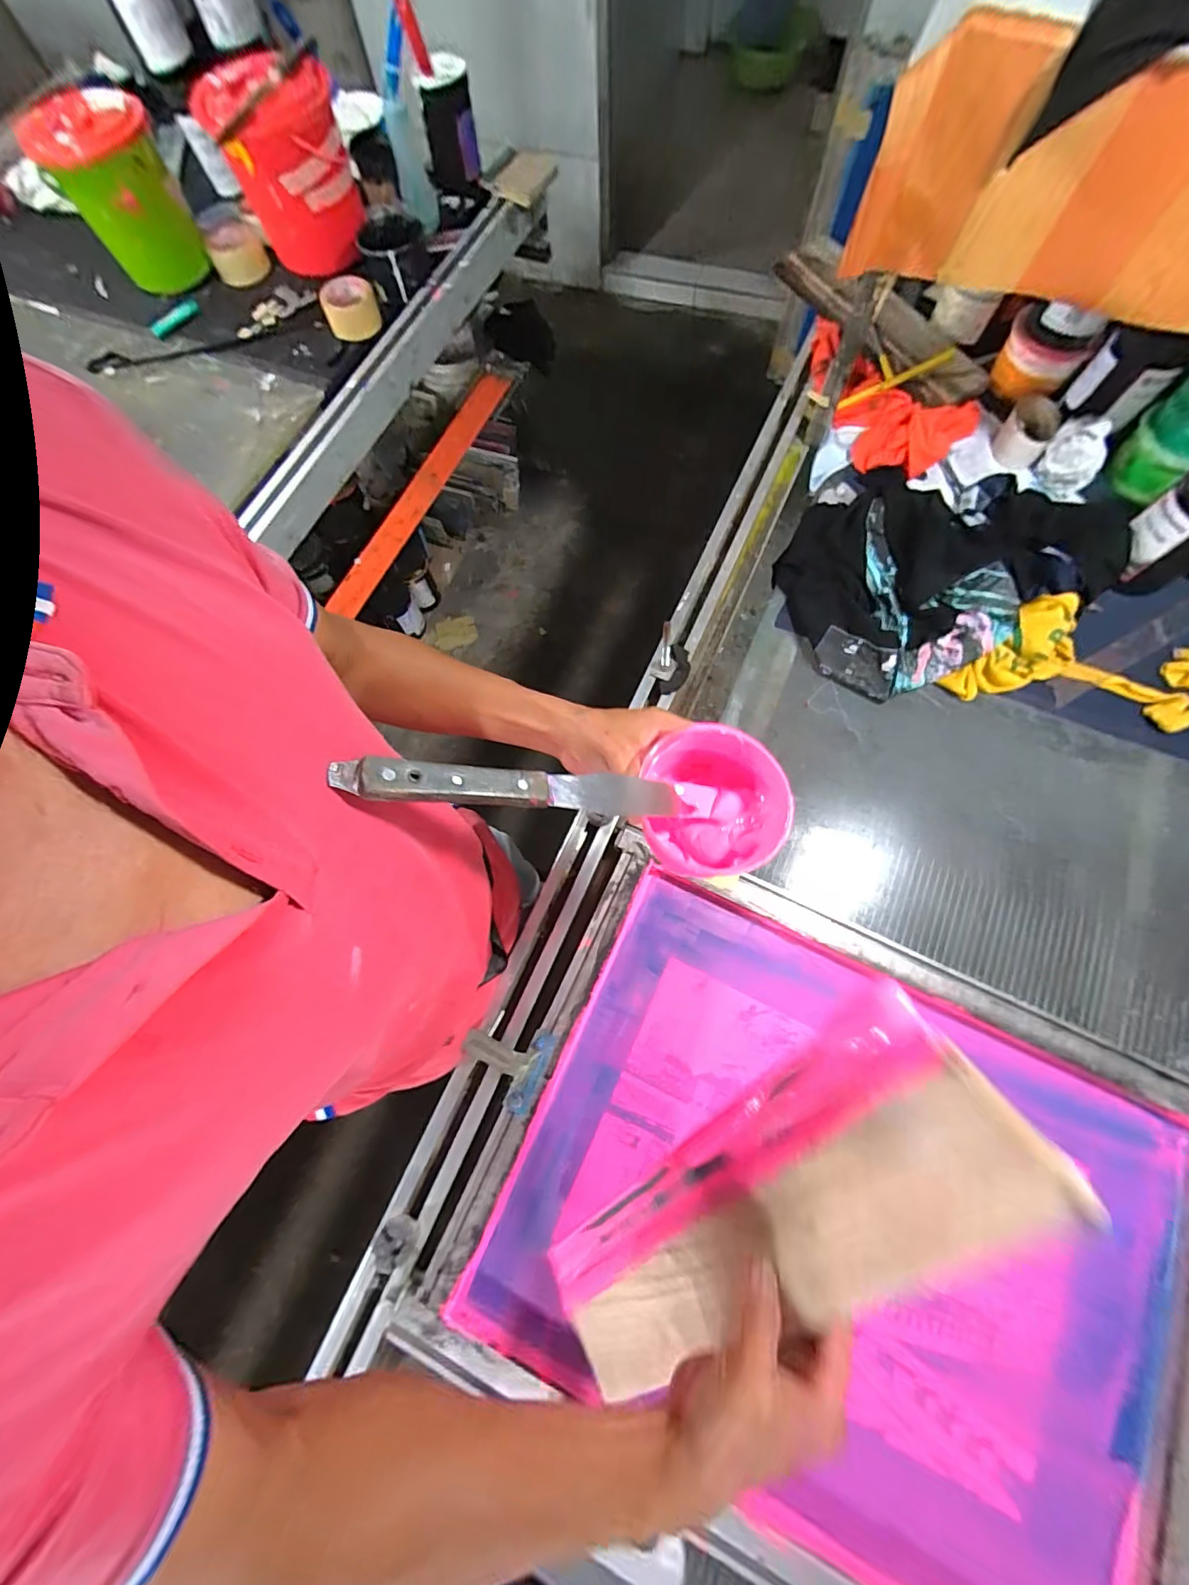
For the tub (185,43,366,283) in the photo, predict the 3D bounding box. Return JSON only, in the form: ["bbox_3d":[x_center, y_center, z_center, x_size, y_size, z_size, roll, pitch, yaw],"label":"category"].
[{"bbox_3d":[-0.522,-1.062,0.888,0.204,0.226,0.201,-1,74,3],"label":"tub"}]

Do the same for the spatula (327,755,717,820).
[{"bbox_3d":[-0.020,-0.001,0.343,0.278,0.017,0.028,4,67,-33],"label":"spatula"}]

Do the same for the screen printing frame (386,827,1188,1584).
[{"bbox_3d":[0.250,0.436,0.535,0.716,0.044,0.554,23,73,9],"label":"screen printing frame"}]

